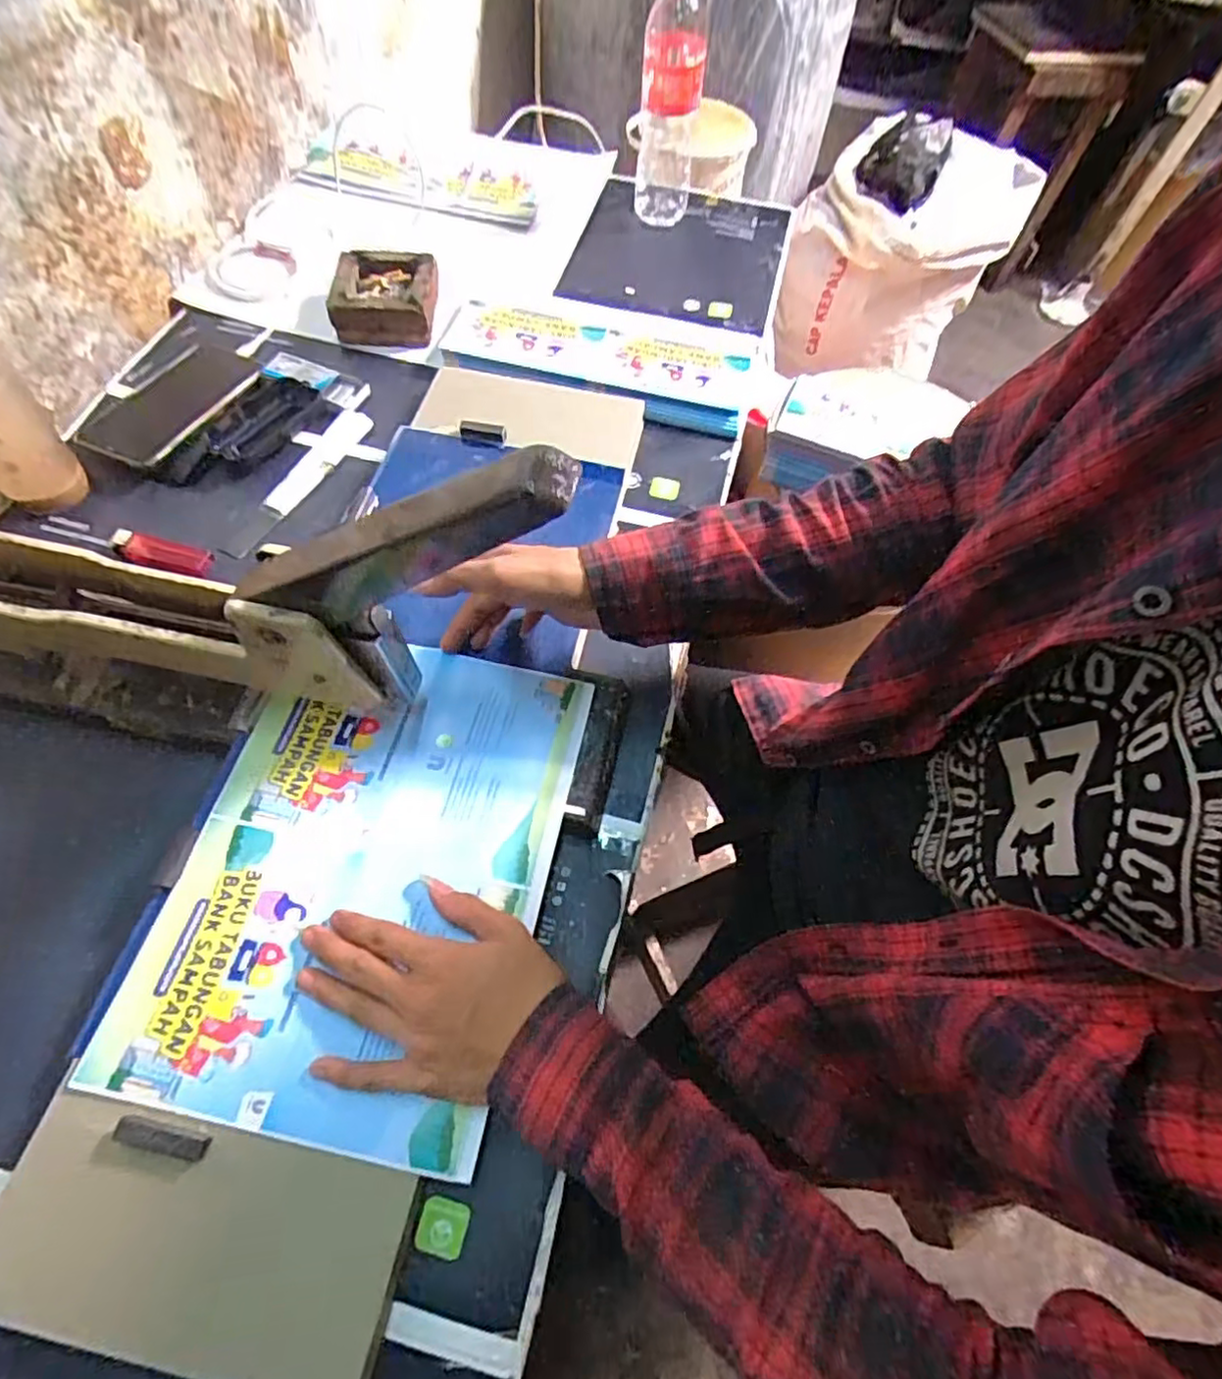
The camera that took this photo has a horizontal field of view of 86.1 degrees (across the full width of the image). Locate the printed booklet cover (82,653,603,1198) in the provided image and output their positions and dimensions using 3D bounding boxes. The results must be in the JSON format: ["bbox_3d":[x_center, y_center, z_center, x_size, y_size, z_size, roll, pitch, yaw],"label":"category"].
[{"bbox_3d":[-0.153,0.105,0.418,0.215,0.009,0.299,12,62,2],"label":"printed booklet cover"}]

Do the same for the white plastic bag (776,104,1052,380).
[{"bbox_3d":[0.647,-0.963,1.448,0.383,0.309,0.483,28,64,11],"label":"white plastic bag"}]

